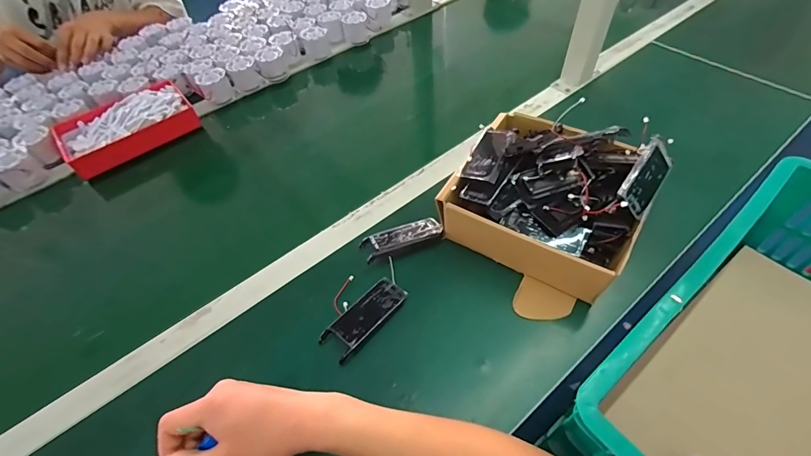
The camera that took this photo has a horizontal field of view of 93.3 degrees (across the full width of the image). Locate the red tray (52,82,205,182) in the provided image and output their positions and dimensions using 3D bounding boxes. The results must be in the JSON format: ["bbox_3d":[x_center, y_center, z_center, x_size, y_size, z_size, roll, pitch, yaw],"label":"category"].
[{"bbox_3d":[-0.511,-0.189,0.701,0.223,0.047,0.137,-32,54,-20],"label":"red tray"}]

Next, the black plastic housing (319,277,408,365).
[{"bbox_3d":[-0.046,0.103,0.446,0.040,0.021,0.104,33,61,29],"label":"black plastic housing"}]

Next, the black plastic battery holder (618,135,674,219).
[{"bbox_3d":[0.278,-0.060,0.439,0.047,0.012,0.098,47,70,-20],"label":"black plastic battery holder"}]

